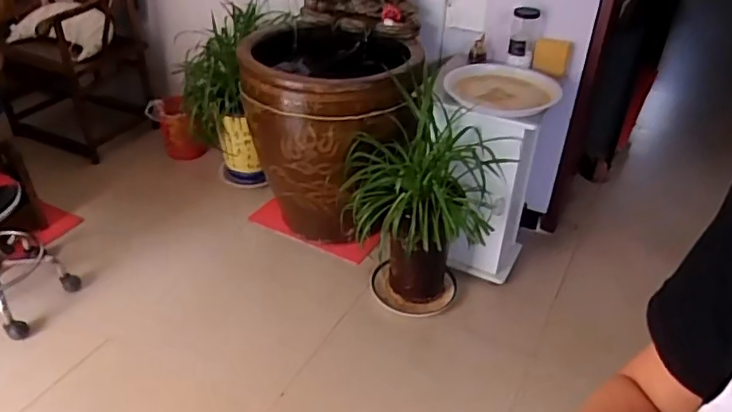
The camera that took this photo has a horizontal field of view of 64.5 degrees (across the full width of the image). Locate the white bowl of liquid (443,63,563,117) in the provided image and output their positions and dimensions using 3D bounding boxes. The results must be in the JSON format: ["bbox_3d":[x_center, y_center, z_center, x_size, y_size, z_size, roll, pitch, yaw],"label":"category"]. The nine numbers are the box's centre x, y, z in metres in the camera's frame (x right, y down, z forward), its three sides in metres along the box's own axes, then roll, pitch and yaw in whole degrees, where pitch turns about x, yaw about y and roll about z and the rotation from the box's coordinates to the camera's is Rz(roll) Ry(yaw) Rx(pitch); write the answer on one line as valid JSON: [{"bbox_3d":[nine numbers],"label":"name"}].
[{"bbox_3d":[0.405,-0.341,1.728,0.323,0.044,0.270,16,38,20],"label":"white bowl of liquid"}]

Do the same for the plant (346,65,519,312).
[{"bbox_3d":[0.185,0.029,1.803,0.387,0.666,0.332,30,45,34],"label":"plant"}]

